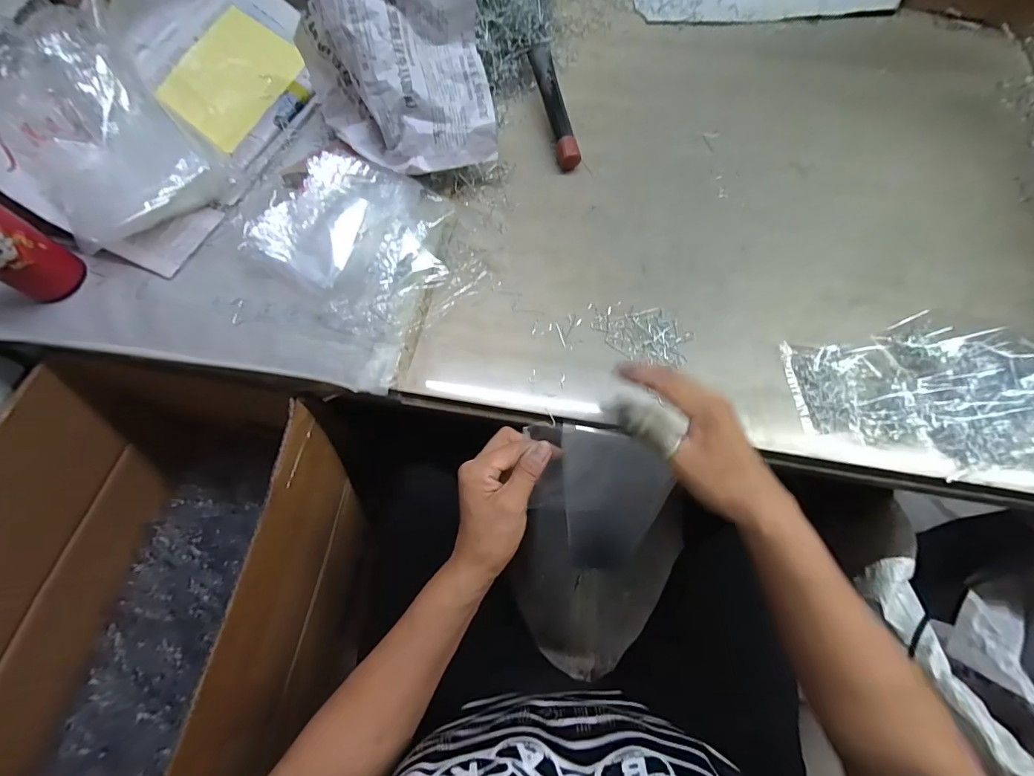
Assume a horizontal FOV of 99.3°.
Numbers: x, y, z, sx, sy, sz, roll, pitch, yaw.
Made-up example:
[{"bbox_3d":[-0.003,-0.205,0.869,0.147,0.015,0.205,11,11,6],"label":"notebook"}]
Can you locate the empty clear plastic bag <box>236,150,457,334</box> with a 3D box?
[{"bbox_3d":[-0.191,-0.181,0.509,0.250,0.021,0.190,28,72,12],"label":"empty clear plastic bag"}]

